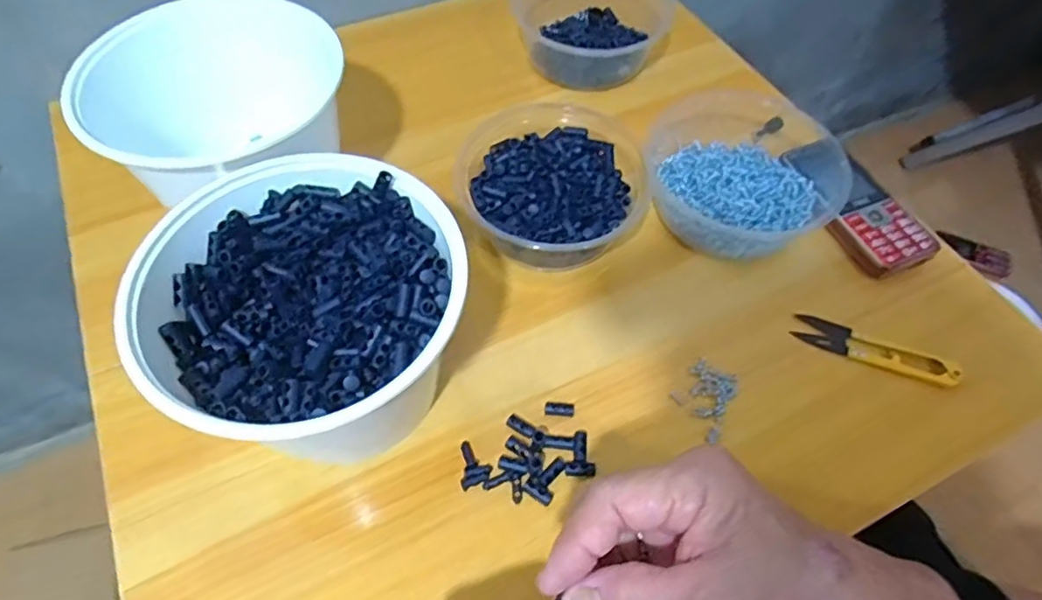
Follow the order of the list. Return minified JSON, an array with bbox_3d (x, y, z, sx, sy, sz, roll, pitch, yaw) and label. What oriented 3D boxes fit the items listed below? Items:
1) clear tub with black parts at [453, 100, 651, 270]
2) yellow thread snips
[{"bbox_3d":[0.026,-0.091,0.460,0.147,0.046,0.136,1,57,-1],"label":"clear tub with black parts"},{"bbox_3d":[0.240,0.034,0.422,0.104,0.011,0.022,23,59,13],"label":"yellow thread snips"}]

